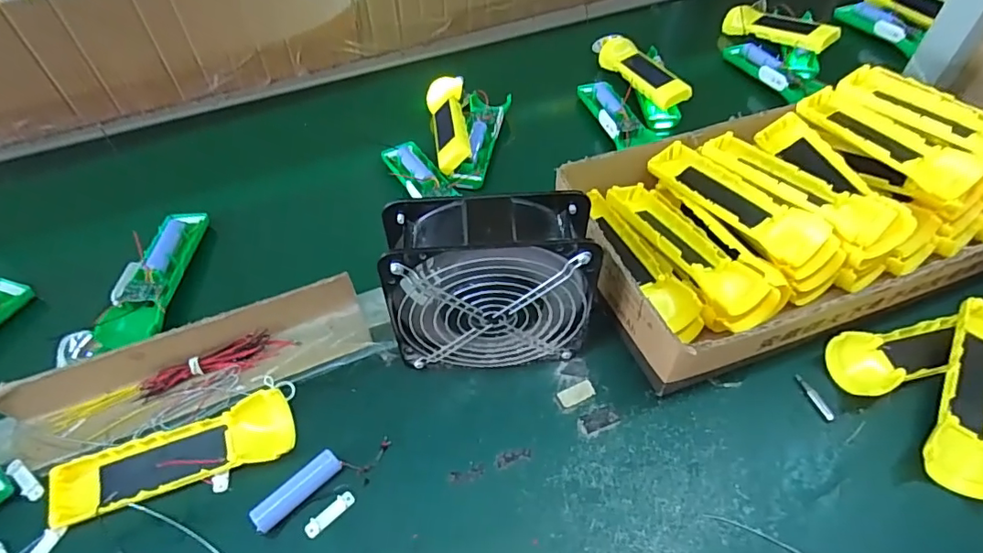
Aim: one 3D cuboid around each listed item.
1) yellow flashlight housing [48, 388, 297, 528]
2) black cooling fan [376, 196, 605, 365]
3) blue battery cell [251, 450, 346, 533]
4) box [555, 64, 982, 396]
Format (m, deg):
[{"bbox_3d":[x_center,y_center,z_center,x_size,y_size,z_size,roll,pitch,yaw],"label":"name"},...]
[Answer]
[{"bbox_3d":[-0.231,0.132,0.392,0.161,0.021,0.049,-15,53,-9],"label":"yellow flashlight housing"},{"bbox_3d":[0.000,0.009,0.409,0.146,0.144,0.064,-5,52,-1],"label":"black cooling fan"},{"bbox_3d":[-0.139,0.153,0.381,0.066,0.014,0.017,-39,60,-24],"label":"blue battery cell"},{"bbox_3d":[0.284,-0.065,0.487,0.407,0.096,0.214,-18,54,-11],"label":"box"}]

